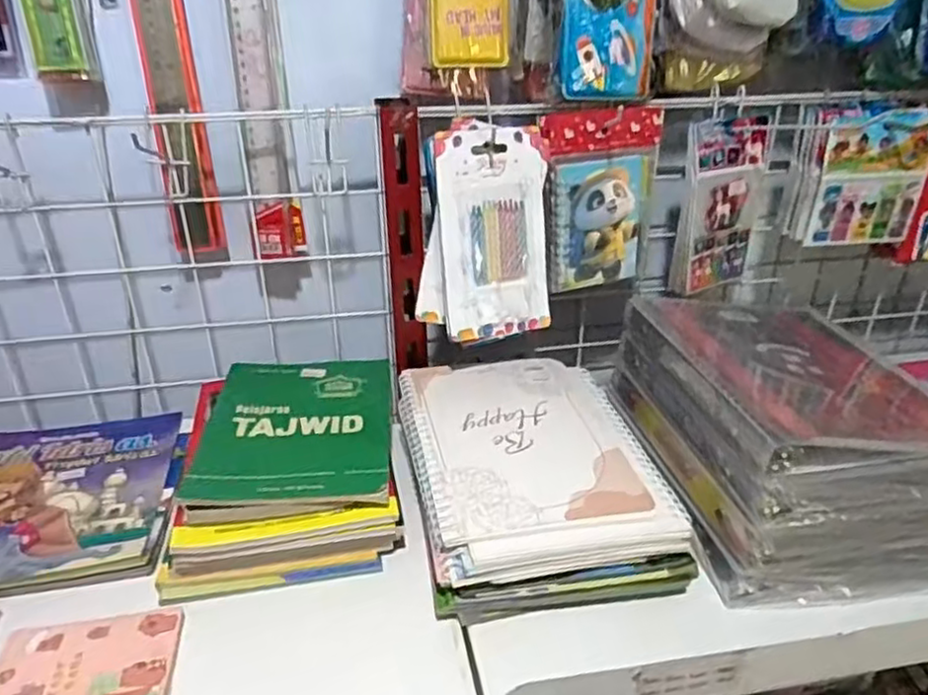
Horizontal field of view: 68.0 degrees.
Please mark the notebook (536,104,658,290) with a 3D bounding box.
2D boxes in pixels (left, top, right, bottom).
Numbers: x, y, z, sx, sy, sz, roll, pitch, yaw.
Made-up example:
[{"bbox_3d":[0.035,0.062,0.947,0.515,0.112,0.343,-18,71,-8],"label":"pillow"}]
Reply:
[{"bbox_3d":[0.115,-0.121,0.574,0.102,0.145,0.012,-12,25,-15],"label":"notebook"}]

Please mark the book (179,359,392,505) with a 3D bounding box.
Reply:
[{"bbox_3d":[-0.125,0.057,0.526,0.135,0.012,0.184,-4,27,-6],"label":"book"}]

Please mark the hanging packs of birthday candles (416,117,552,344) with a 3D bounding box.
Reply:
[{"bbox_3d":[0.020,-0.088,0.534,0.099,0.161,0.018,-3,13,-19],"label":"hanging packs of birthday candles"}]

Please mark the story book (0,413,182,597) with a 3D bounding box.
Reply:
[{"bbox_3d":[-0.333,0.114,0.533,0.208,0.010,0.207,-6,28,-11],"label":"story book"}]

